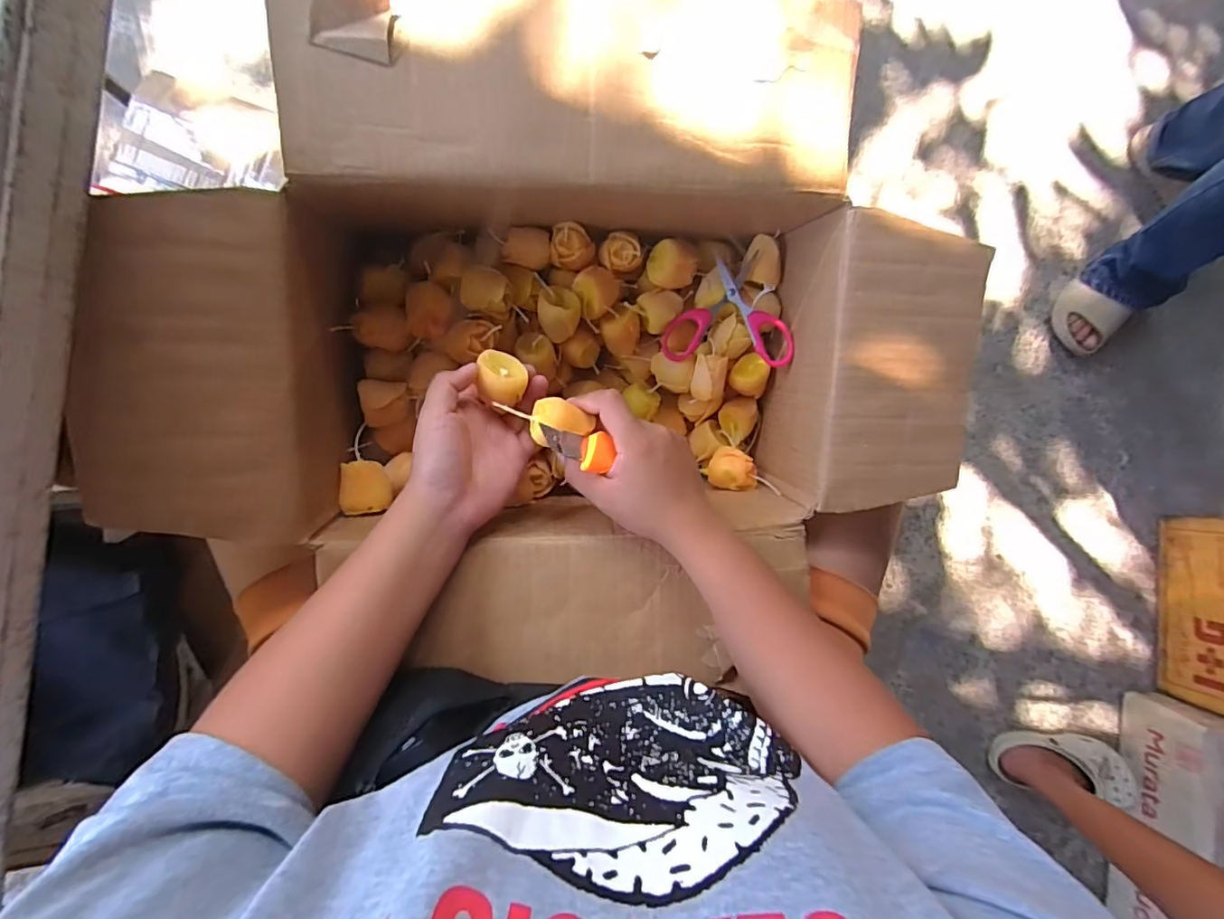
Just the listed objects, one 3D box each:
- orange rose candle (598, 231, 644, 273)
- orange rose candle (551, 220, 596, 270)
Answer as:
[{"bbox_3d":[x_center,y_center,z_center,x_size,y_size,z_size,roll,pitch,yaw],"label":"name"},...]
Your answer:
[{"bbox_3d":[0.009,-0.179,0.470,0.036,0.031,0.035,0,88,-6],"label":"orange rose candle"},{"bbox_3d":[-0.032,-0.179,0.452,0.036,0.031,0.032,6,88,-5],"label":"orange rose candle"}]

